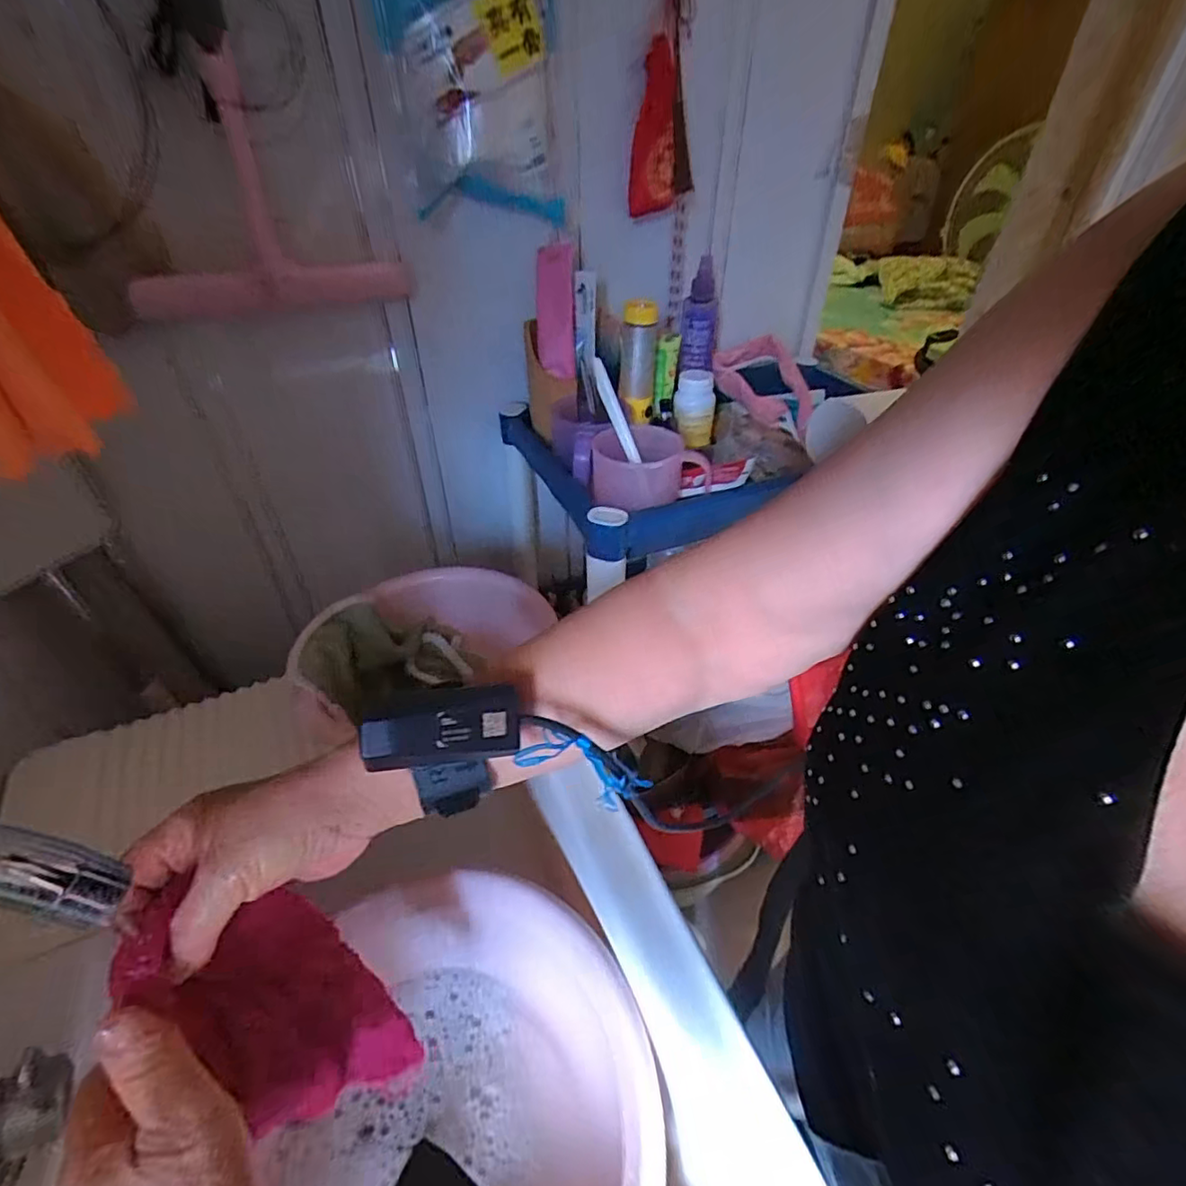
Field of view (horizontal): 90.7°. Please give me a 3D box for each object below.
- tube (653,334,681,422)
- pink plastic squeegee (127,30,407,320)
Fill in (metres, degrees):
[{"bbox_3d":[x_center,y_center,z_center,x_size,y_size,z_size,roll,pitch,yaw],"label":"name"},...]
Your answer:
[{"bbox_3d":[0.083,-0.245,0.672,0.025,0.091,0.032,6,7,6],"label":"tube"},{"bbox_3d":[-0.285,-0.330,0.494,0.239,0.186,0.042,-16,51,-20],"label":"pink plastic squeegee"}]

